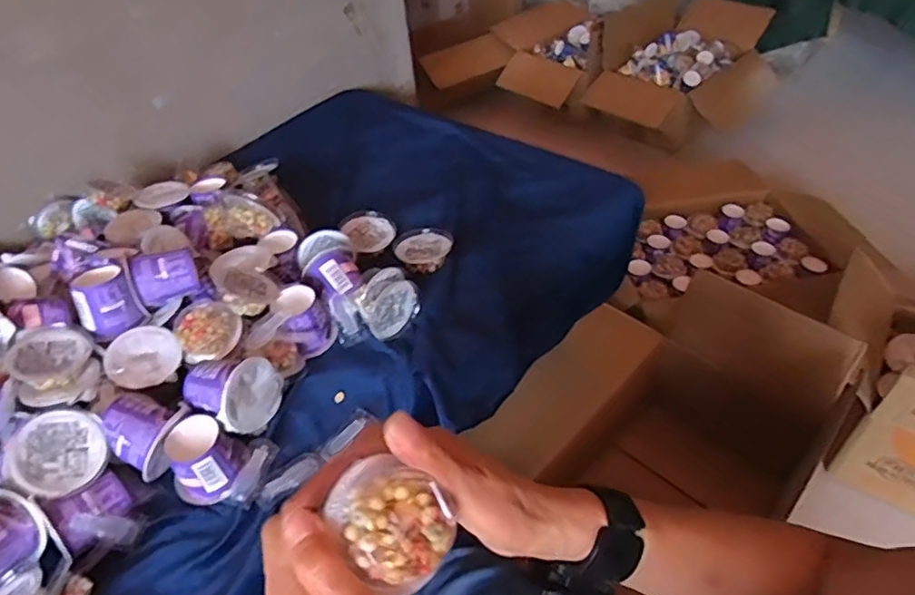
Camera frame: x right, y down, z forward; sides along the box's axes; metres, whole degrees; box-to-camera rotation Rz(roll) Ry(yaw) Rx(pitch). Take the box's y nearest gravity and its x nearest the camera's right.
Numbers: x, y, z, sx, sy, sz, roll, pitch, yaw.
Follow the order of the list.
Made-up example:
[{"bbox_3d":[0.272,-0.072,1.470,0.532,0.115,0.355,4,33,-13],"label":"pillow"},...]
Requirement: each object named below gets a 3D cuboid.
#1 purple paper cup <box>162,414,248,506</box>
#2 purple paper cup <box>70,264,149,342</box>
[{"bbox_3d":[-0.231,0.149,0.551,0.059,0.055,0.057,-2,41,2],"label":"purple paper cup"},{"bbox_3d":[-0.365,0.001,0.617,0.054,0.052,0.070,-33,48,-29],"label":"purple paper cup"}]

